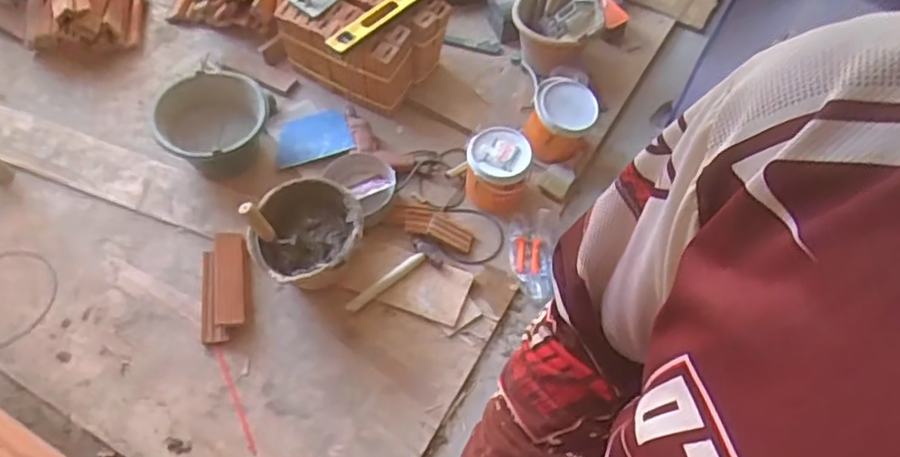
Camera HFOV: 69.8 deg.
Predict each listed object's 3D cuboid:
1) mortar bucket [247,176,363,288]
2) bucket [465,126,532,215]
[{"bbox_3d":[-0.318,0.019,1.505,0.232,0.185,0.280,29,62,13],"label":"mortar bucket"},{"bbox_3d":[0.116,-0.145,1.655,0.165,0.158,0.173,11,60,3],"label":"bucket"}]

